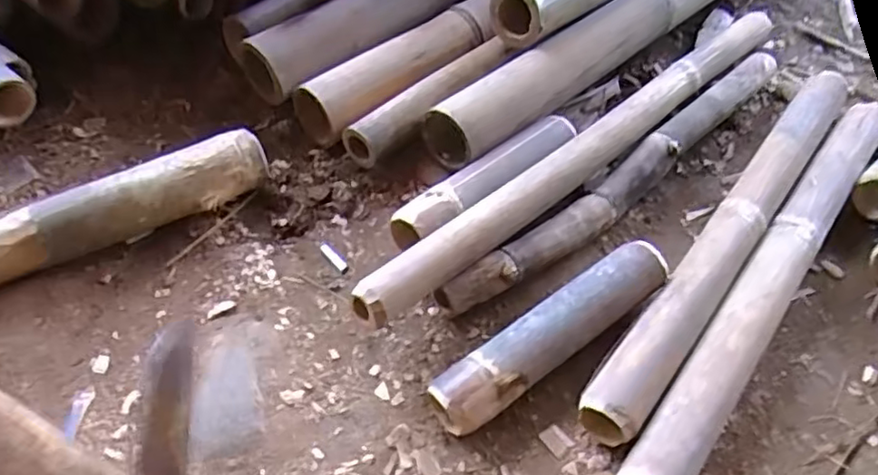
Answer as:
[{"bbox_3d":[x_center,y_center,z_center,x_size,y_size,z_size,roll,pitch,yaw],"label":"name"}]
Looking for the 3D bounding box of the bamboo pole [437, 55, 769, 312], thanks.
[{"bbox_3d":[0.254,-0.087,0.799,0.654,0.053,0.058,-34,58,-28],"label":"bamboo pole"}]

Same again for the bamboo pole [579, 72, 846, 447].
[{"bbox_3d":[0.337,-0.013,0.728,0.053,0.065,0.629,32,55,23],"label":"bamboo pole"}]

